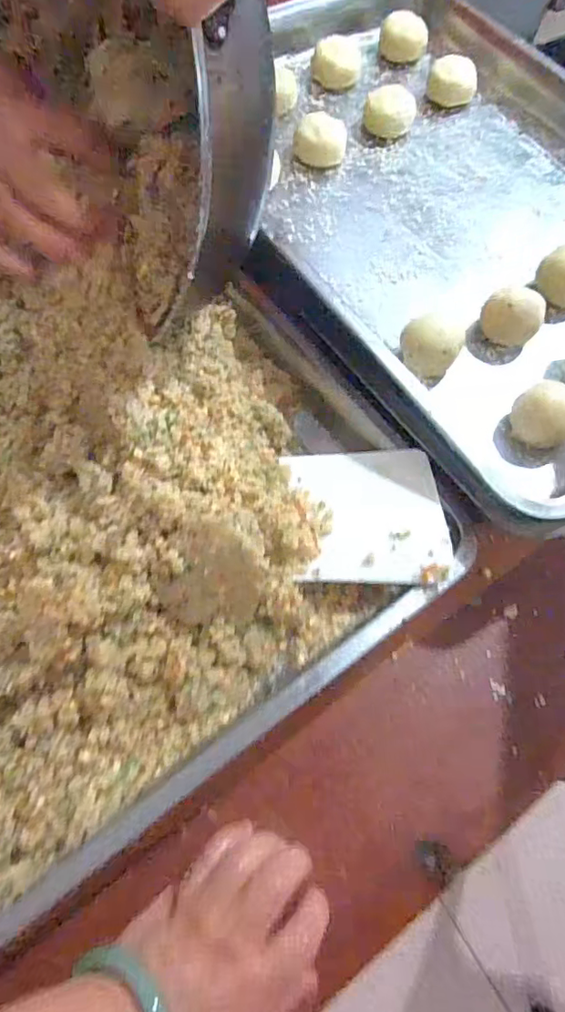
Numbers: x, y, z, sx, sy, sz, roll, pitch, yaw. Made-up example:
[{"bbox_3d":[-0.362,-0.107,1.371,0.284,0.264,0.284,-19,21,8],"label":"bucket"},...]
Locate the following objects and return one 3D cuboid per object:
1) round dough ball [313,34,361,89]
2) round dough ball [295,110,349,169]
[{"bbox_3d":[0.057,-0.470,0.580,0.049,0.028,0.064,9,67,1],"label":"round dough ball"},{"bbox_3d":[0.038,-0.358,0.532,0.049,0.034,0.040,10,64,0],"label":"round dough ball"}]

